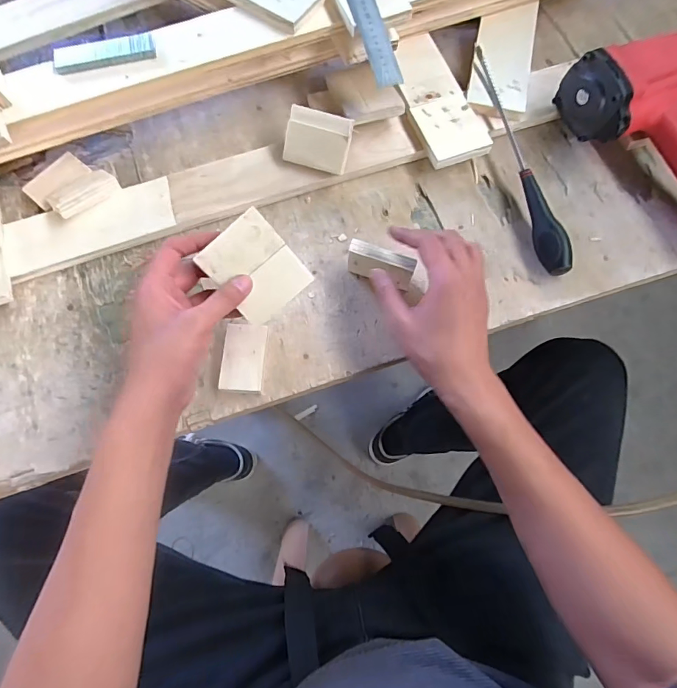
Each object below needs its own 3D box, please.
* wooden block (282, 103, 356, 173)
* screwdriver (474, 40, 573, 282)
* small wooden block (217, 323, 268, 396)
[{"bbox_3d":[-0.024,-0.247,0.517,0.078,0.037,0.052,16,76,3],"label":"wooden block"},{"bbox_3d":[0.225,-0.234,0.525,0.027,0.027,0.318,-10,76,-4],"label":"screwdriver"},{"bbox_3d":[-0.106,0.016,0.476,0.047,0.018,0.075,4,76,0],"label":"small wooden block"}]

